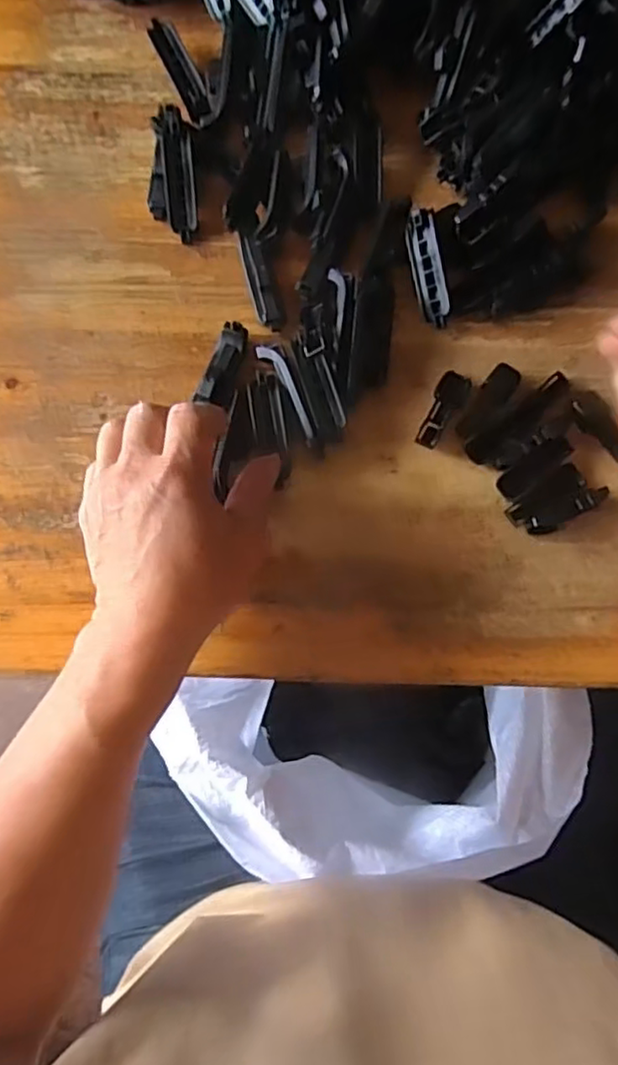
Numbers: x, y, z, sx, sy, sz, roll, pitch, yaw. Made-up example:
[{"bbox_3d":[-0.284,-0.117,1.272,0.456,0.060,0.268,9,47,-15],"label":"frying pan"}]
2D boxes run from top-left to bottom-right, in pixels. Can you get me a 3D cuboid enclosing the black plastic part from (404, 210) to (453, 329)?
[{"bbox_3d":[0.074,-0.164,0.405,0.019,0.013,0.070,-12,91,-2],"label":"black plastic part"}]

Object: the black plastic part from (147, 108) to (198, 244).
[{"bbox_3d":[-0.088,-0.234,0.417,0.030,0.028,0.089,-1,78,0],"label":"black plastic part"}]

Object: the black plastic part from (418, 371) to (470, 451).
[{"bbox_3d":[0.081,-0.074,0.396,0.018,0.004,0.051,27,80,6],"label":"black plastic part"}]

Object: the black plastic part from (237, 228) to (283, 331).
[{"bbox_3d":[-0.031,-0.157,0.403,0.016,0.012,0.063,-16,78,-3],"label":"black plastic part"}]

